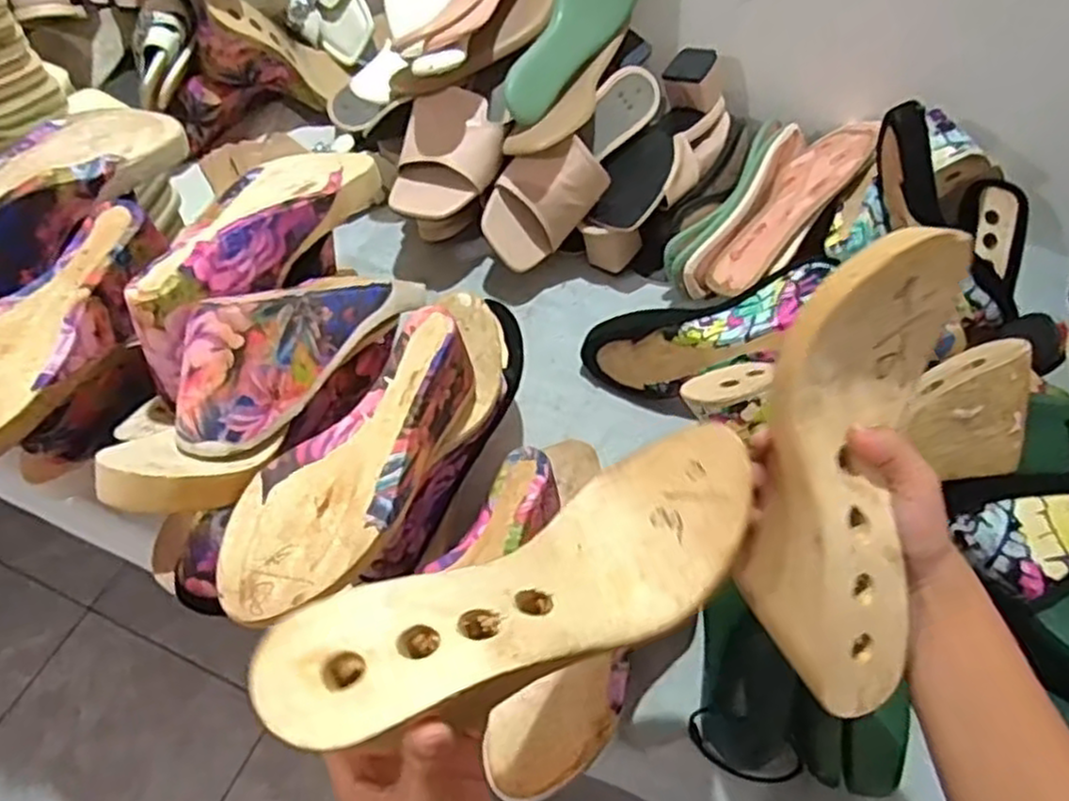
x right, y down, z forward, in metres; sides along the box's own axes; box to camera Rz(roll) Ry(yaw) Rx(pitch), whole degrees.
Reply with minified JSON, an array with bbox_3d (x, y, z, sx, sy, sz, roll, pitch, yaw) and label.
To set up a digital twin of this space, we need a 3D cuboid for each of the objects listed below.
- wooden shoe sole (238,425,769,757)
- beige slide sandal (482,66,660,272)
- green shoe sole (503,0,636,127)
[{"bbox_3d":[0.004,0.083,0.325,0.236,0.045,0.077,-19,60,-30],"label":"wooden shoe sole"},{"bbox_3d":[0.040,-0.241,0.730,0.086,0.078,0.240,37,83,19],"label":"beige slide sandal"},{"bbox_3d":[0.042,-0.370,0.727,0.026,0.079,0.223,33,89,48],"label":"green shoe sole"}]

